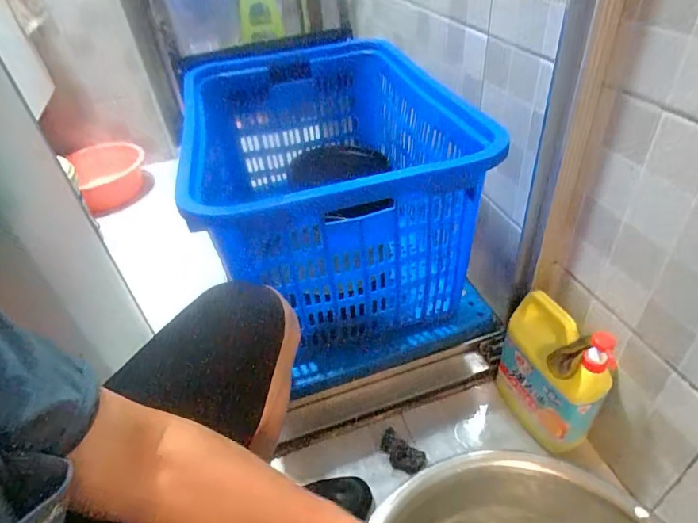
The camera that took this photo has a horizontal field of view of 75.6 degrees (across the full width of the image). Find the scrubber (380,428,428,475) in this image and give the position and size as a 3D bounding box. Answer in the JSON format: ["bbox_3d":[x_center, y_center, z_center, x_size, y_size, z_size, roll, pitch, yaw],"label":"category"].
[{"bbox_3d":[0.098,0.359,0.841,0.098,0.024,0.051,28,51,35],"label":"scrubber"}]

